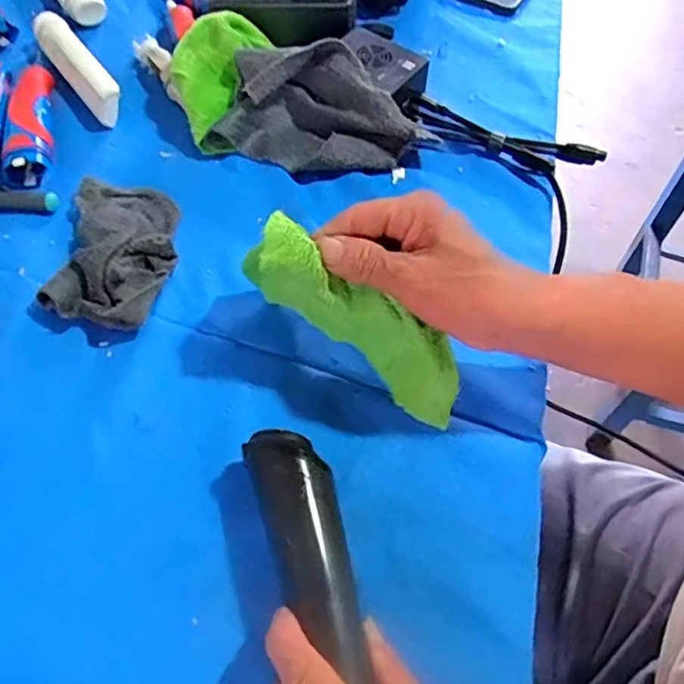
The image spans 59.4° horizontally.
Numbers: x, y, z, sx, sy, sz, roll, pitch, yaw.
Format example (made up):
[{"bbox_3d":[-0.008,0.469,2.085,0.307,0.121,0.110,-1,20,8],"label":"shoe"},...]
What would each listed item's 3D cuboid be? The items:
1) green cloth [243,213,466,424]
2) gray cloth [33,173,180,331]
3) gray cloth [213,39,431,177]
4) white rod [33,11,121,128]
[{"bbox_3d":[0.010,-0.010,0.349,0.149,0.045,0.031,39,61,-12],"label":"green cloth"},{"bbox_3d":[-0.155,-0.066,0.415,0.075,0.029,0.129,1,59,-3],"label":"gray cloth"},{"bbox_3d":[-0.019,-0.181,0.472,0.152,0.059,0.083,-2,59,-5],"label":"gray cloth"},{"bbox_3d":[-0.227,-0.236,0.511,0.025,0.030,0.137,-31,65,-20],"label":"white rod"}]

